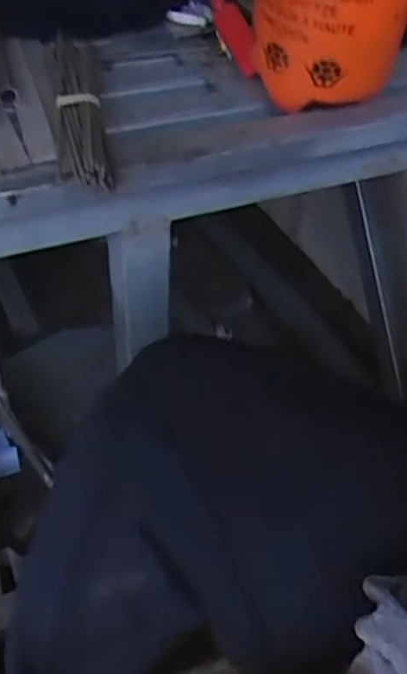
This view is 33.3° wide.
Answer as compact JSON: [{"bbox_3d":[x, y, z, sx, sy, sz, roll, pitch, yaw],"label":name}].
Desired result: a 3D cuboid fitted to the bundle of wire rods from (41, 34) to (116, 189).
[{"bbox_3d":[-0.116,-0.214,0.621,0.050,0.029,0.300,-7,42,-11],"label":"bundle of wire rods"}]

